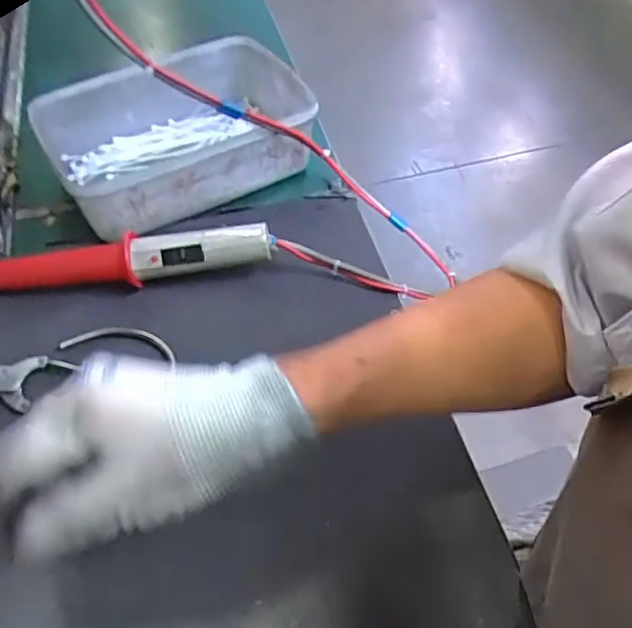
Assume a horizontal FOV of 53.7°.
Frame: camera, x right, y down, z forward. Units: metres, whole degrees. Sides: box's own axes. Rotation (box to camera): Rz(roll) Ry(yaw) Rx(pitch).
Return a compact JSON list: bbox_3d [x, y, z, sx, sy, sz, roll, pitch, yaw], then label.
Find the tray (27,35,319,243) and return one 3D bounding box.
[{"bbox_3d":[-0.127,-0.176,0.588,0.234,0.065,0.180,-29,56,-20],"label":"tray"}]

